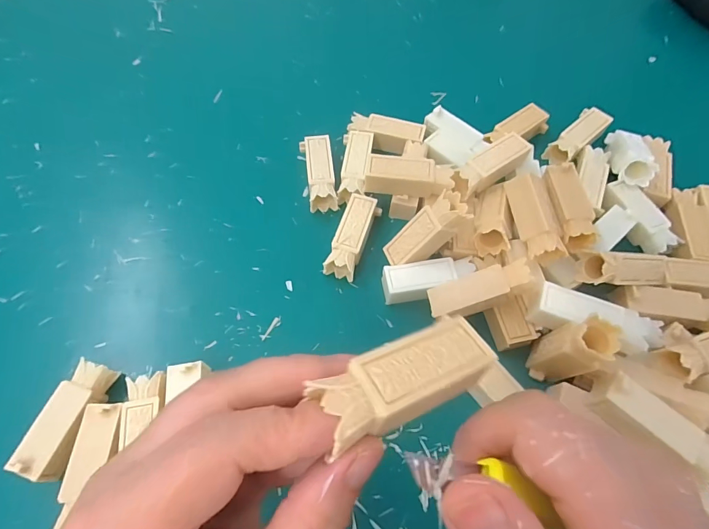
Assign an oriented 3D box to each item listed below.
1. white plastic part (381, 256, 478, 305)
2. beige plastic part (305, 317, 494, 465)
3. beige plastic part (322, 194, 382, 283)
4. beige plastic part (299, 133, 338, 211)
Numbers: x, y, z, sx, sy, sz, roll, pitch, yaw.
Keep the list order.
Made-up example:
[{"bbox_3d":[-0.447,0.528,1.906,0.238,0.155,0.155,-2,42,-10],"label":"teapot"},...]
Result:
[{"bbox_3d":[0.049,0.012,0.266,0.062,0.020,0.024,-7,63,-4],"label":"white plastic part"},{"bbox_3d":[0.016,0.037,0.129,0.061,0.019,0.022,-18,63,-29],"label":"beige plastic part"},{"bbox_3d":[-0.001,-0.019,0.282,0.022,0.020,0.060,19,64,9],"label":"beige plastic part"},{"bbox_3d":[-0.027,-0.071,0.309,0.022,0.019,0.059,-7,63,-4],"label":"beige plastic part"}]

